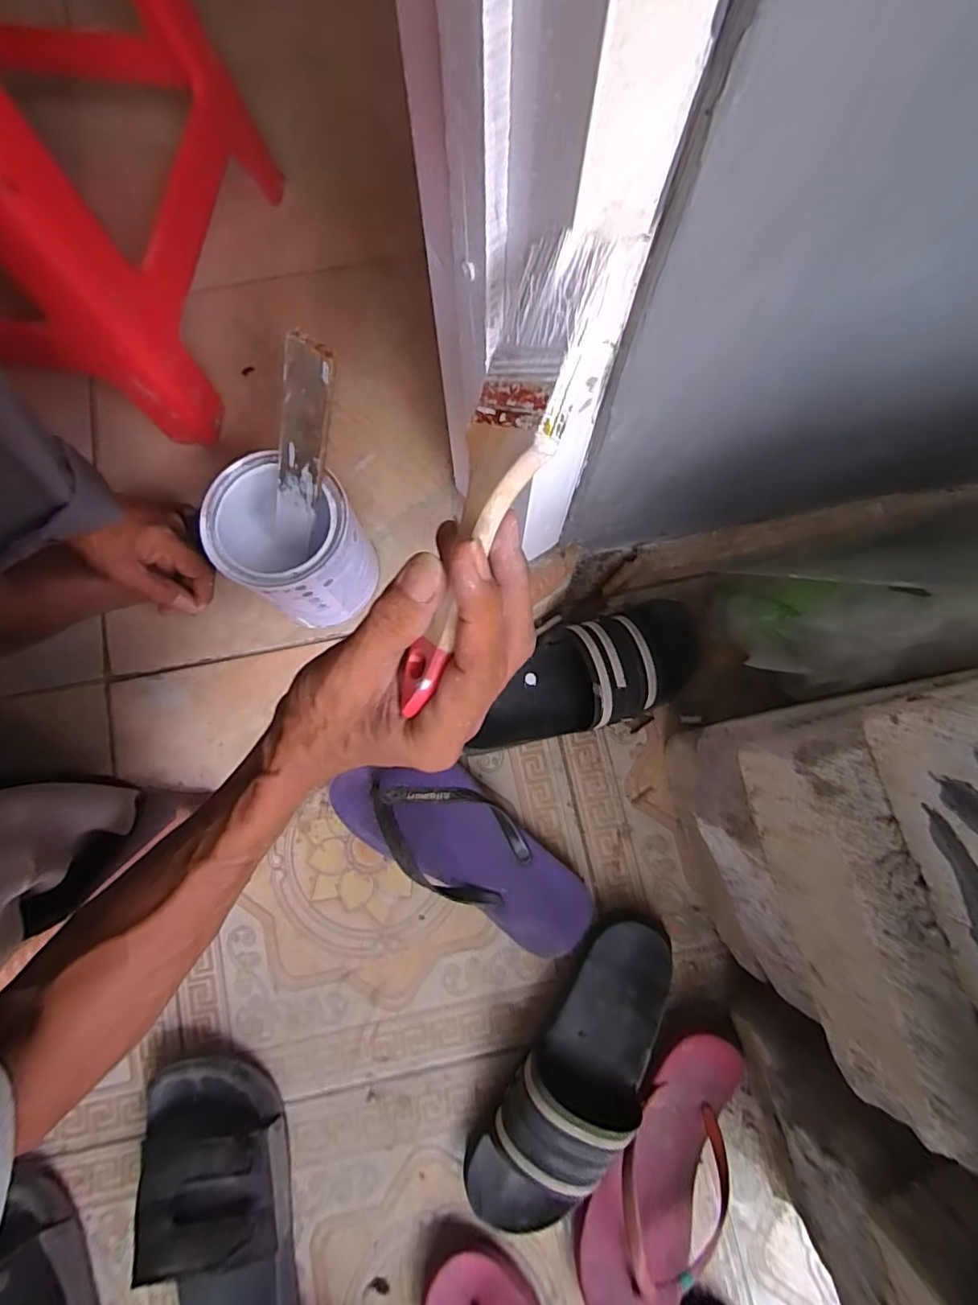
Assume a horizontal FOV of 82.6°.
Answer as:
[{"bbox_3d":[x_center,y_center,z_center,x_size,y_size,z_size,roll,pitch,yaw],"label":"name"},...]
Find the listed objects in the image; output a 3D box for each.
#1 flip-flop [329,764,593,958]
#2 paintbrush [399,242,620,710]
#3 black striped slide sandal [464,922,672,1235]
[{"bbox_3d":[-0.024,0.176,0.511,0.267,0.053,0.095,31,81,6],"label":"flip-flop"},{"bbox_3d":[-0.001,-0.061,0.207,0.043,0.009,0.171,34,108,45],"label":"paintbrush"},{"bbox_3d":[0.079,0.359,0.468,0.099,0.065,0.267,33,81,6],"label":"black striped slide sandal"}]

